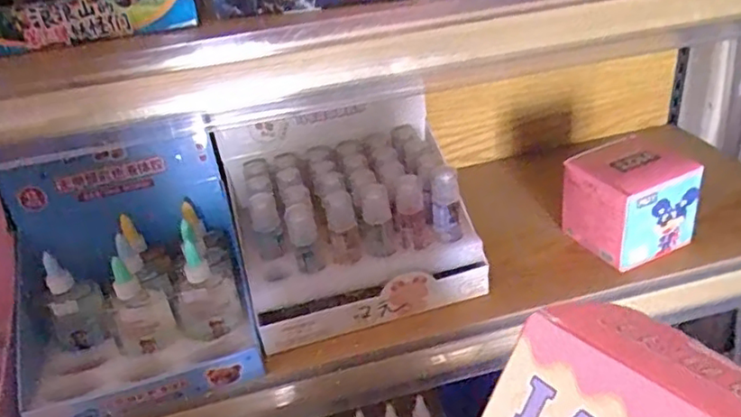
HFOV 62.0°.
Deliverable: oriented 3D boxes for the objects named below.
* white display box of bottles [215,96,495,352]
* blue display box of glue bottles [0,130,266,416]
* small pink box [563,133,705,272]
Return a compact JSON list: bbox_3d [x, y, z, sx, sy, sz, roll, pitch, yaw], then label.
[{"bbox_3d":[-0.021,0.010,0.600,0.216,0.147,0.164,-12,31,-8],"label":"white display box of bottles"},{"bbox_3d":[-0.215,0.054,0.538,0.195,0.167,0.156,-13,32,-11],"label":"blue display box of glue bottles"},{"bbox_3d":[0.261,-0.007,0.625,0.102,0.104,0.088,-17,32,-16],"label":"small pink box"}]

